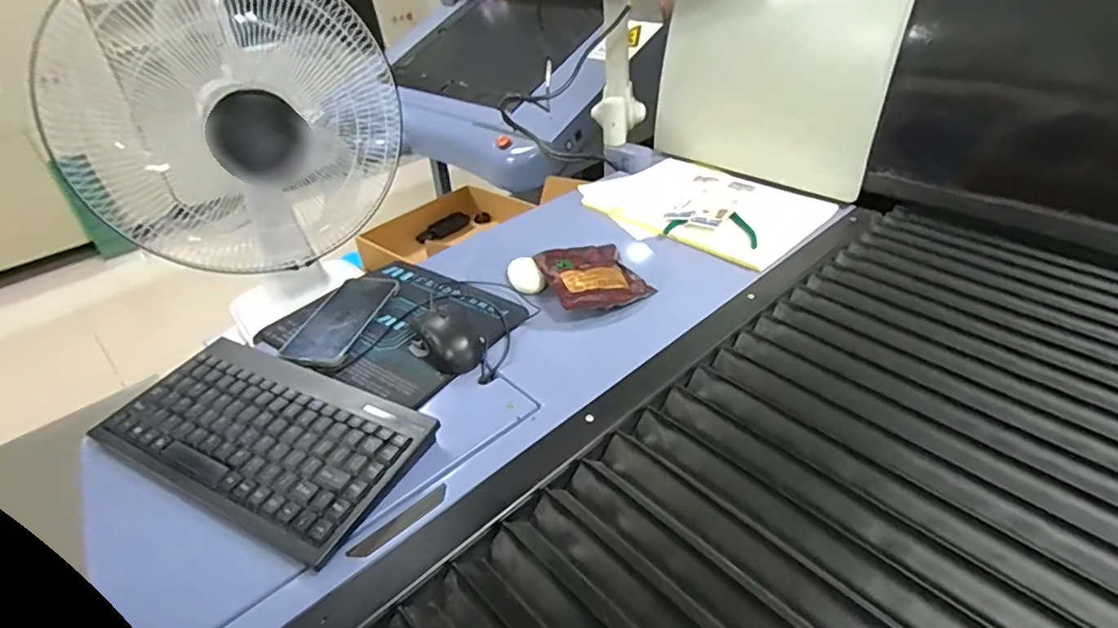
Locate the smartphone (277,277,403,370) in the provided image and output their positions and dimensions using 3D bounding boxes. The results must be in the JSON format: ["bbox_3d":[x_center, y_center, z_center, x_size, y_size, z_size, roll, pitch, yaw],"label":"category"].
[{"bbox_3d":[-0.252,0.007,0.650,0.075,0.014,0.165,4,36,12],"label":"smartphone"}]

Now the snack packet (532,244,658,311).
[{"bbox_3d":[0.044,-0.050,0.736,0.120,0.023,0.148,-14,37,-13],"label":"snack packet"}]

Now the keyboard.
[{"bbox_3d":[-0.264,0.108,0.502,0.279,0.032,0.146,14,39,24],"label":"keyboard"}]

